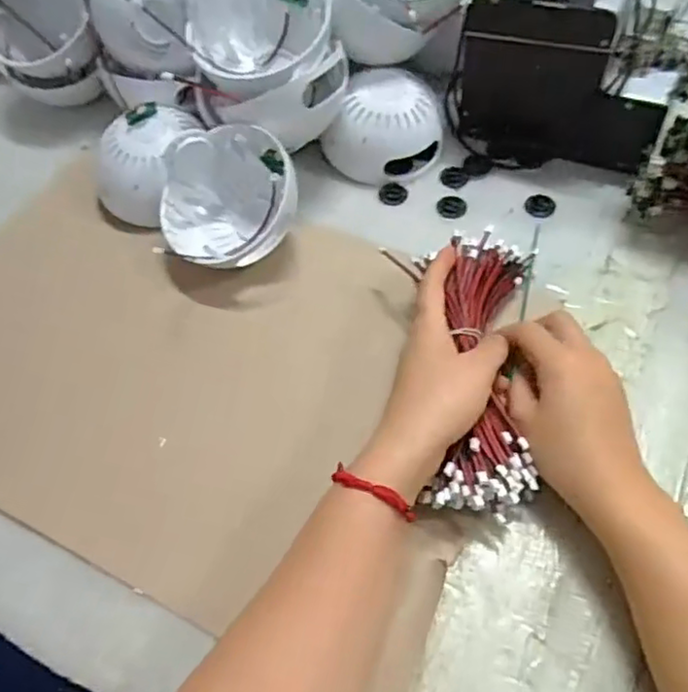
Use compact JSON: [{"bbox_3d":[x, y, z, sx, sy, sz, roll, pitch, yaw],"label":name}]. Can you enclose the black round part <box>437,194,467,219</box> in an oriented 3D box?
[{"bbox_3d":[0.094,-0.123,0.565,0.025,0.004,0.025,-3,56,4],"label":"black round part"}]

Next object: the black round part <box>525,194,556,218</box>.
[{"bbox_3d":[0.169,-0.121,0.558,0.025,0.004,0.028,20,60,18],"label":"black round part"}]

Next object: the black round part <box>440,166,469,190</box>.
[{"bbox_3d":[0.099,-0.152,0.581,0.024,0.004,0.024,-3,56,4],"label":"black round part"}]

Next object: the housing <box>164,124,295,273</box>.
[{"bbox_3d":[-0.094,-0.115,0.529,0.108,0.078,0.103,-13,59,-5],"label":"housing"}]

